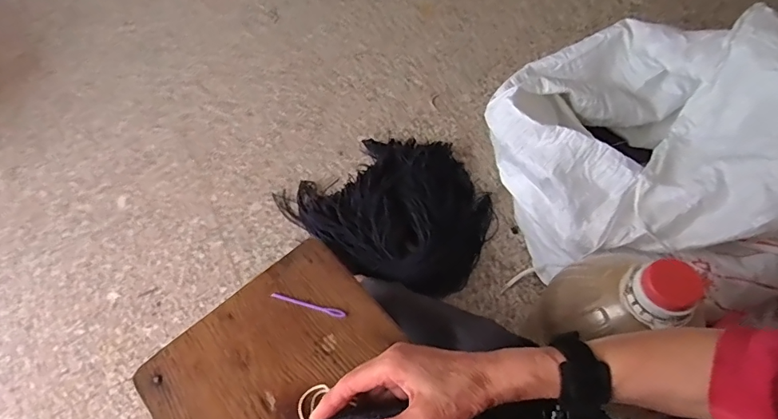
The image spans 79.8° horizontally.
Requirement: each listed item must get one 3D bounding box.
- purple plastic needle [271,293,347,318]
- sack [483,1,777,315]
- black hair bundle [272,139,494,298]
[{"bbox_3d":[-0.084,0.100,0.488,0.081,0.004,0.009,13,62,8],"label":"purple plastic needle"},{"bbox_3d":[0.474,-0.120,0.848,0.433,0.330,0.584,-18,61,-8],"label":"sack"},{"bbox_3d":[0.025,-0.014,1.019,0.402,0.077,0.370,-1,61,1],"label":"black hair bundle"}]

